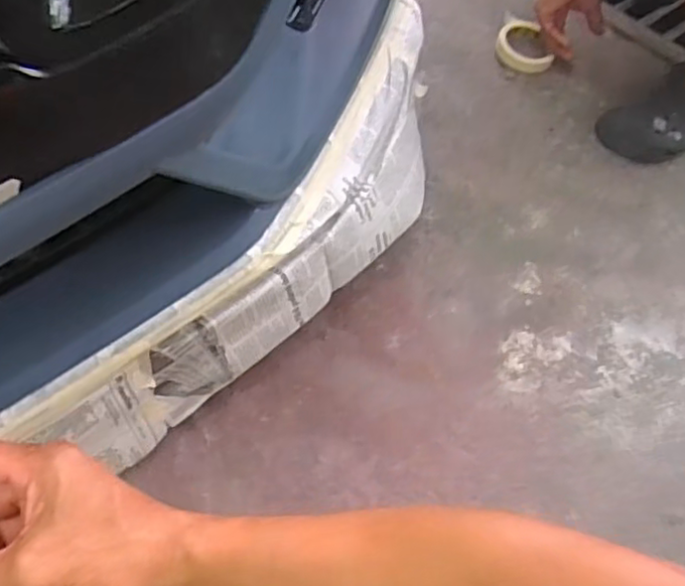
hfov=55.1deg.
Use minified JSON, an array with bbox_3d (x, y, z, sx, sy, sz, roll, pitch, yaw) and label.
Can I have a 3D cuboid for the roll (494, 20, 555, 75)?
[{"bbox_3d":[0.294,-0.396,1.056,0.093,0.029,0.095,2,58,-3],"label":"roll"}]

